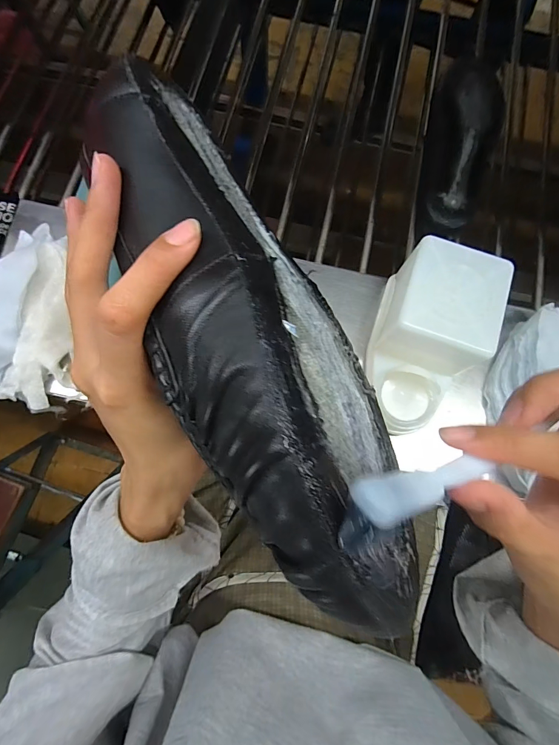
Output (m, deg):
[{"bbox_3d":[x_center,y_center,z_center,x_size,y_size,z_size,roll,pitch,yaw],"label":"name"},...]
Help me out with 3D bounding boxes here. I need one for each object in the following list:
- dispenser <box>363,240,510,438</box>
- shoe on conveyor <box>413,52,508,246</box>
[{"bbox_3d":[0.157,-0.030,0.375,0.109,0.096,0.188,16,77,3],"label":"dispenser"},{"bbox_3d":[0.257,-0.317,0.508,0.099,0.065,0.269,14,77,2],"label":"shoe on conveyor"}]

